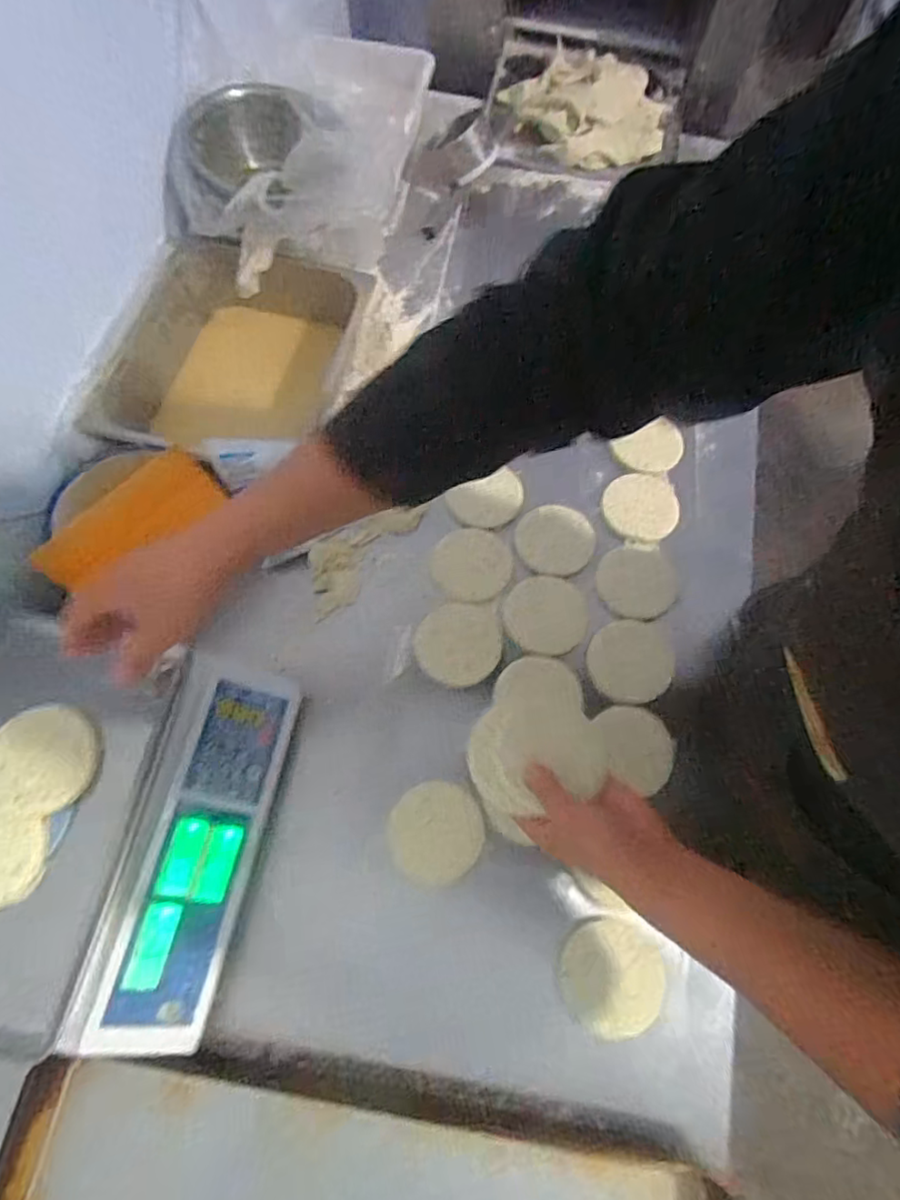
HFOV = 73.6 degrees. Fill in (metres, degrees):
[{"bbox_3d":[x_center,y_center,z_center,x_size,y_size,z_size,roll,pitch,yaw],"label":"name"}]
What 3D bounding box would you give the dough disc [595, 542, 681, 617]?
[{"bbox_3d":[0.231,-0.023,0.741,0.100,0.010,0.092,-33,73,-13],"label":"dough disc"}]

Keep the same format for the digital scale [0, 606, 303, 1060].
[{"bbox_3d":[-0.349,0.207,0.573,0.323,0.150,0.336,11,69,3],"label":"digital scale"}]

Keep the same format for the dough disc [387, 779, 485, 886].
[{"bbox_3d":[-0.015,0.251,0.643,0.097,0.008,0.114,-3,99,-2],"label":"dough disc"}]

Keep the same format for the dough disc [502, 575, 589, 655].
[{"bbox_3d":[0.114,0.018,0.717,0.100,0.009,0.095,1,69,-1],"label":"dough disc"}]

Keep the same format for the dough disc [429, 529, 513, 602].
[{"bbox_3d":[0.026,-0.044,0.732,0.099,0.008,0.092,1,69,-1],"label":"dough disc"}]

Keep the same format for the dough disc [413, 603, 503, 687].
[{"bbox_3d":[0.011,0.049,0.693,0.099,0.011,0.093,1,69,-1],"label":"dough disc"}]

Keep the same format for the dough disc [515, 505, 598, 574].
[{"bbox_3d":[0.132,-0.075,0.752,0.095,0.008,0.094,1,69,-1],"label":"dough disc"}]

